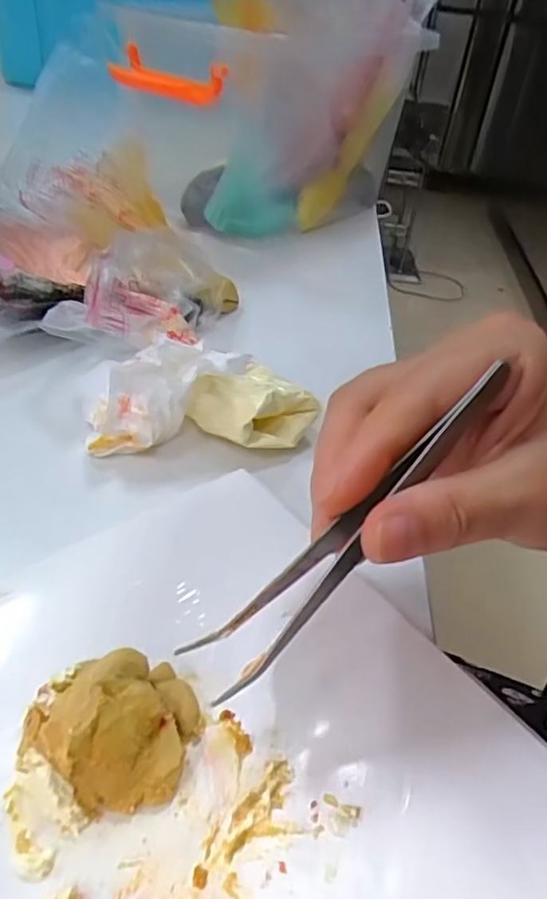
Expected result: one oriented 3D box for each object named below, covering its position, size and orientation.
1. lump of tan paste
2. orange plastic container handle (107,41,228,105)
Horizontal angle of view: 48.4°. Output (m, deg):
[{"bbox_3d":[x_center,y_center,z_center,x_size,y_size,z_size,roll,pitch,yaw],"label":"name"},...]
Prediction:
[{"bbox_3d":[-0.041,0.074,0.168,0.038,0.026,0.040,4,39,-3],"label":"lump of tan paste"},{"bbox_3d":[-0.078,-0.278,0.452,0.101,0.026,0.030,30,44,25],"label":"orange plastic container handle"}]

